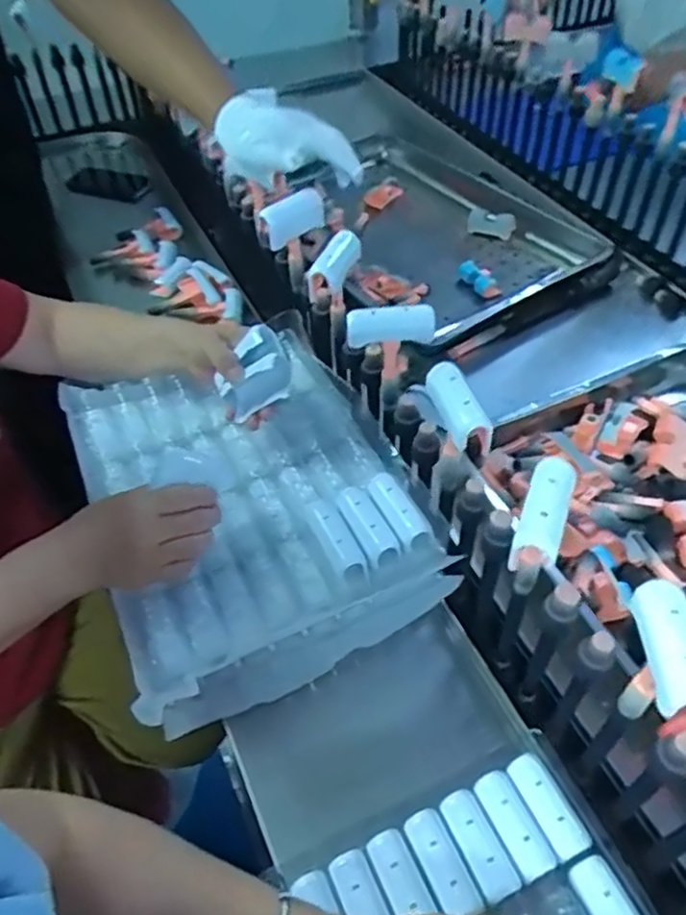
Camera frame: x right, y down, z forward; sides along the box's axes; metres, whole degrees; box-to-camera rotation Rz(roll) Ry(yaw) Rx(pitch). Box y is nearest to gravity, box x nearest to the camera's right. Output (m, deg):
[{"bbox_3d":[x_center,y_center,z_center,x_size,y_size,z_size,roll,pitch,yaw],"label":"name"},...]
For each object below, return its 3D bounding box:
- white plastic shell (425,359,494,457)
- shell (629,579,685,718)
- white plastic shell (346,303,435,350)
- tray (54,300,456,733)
[{"bbox_3d":[0.091,-0.042,0.541,0.027,0.037,0.080,-11,42,-8],"label":"white plastic shell"},{"bbox_3d":[0.189,0.111,0.390,0.025,0.032,0.082,-3,41,1],"label":"shell"},{"bbox_3d":[0.042,-0.115,0.597,0.078,0.031,0.020,-8,41,-4],"label":"white plastic shell"},{"bbox_3d":[-0.087,0.028,0.649,0.282,0.071,0.371,-23,57,-11],"label":"tray"}]

